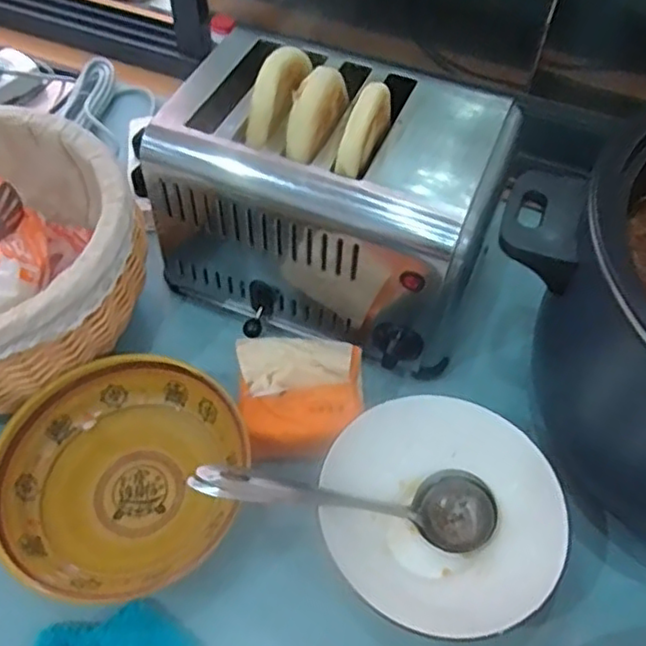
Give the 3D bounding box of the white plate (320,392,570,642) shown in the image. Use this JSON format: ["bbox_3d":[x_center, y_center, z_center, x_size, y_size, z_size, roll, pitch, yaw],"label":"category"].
[{"bbox_3d":[0.101,0.158,0.560,0.191,0.067,0.186,1,55,-1],"label":"white plate"}]

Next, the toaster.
[{"bbox_3d":[0.002,-0.124,0.660,0.317,0.247,0.217,20,57,12],"label":"toaster"}]

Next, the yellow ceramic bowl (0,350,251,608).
[{"bbox_3d":[-0.172,0.129,0.567,0.188,0.061,0.203,1,55,-1],"label":"yellow ceramic bowl"}]

